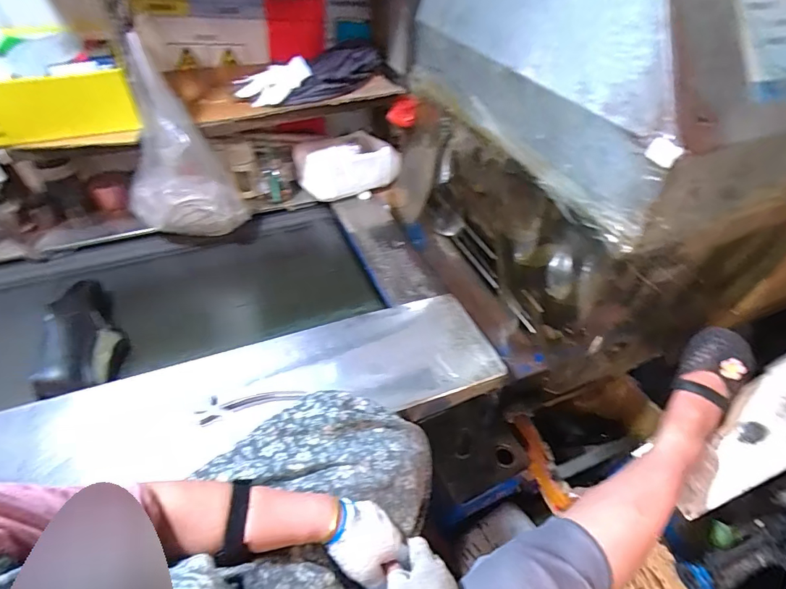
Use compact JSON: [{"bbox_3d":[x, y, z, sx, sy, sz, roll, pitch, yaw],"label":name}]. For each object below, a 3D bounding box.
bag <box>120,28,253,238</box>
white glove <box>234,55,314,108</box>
[{"bbox_3d":[-0.465,-0.280,0.912,0.220,0.405,0.176,-23,50,-24],"label":"bag"},{"bbox_3d":[-0.271,-0.481,0.977,0.174,0.074,0.038,-17,43,12],"label":"white glove"}]

